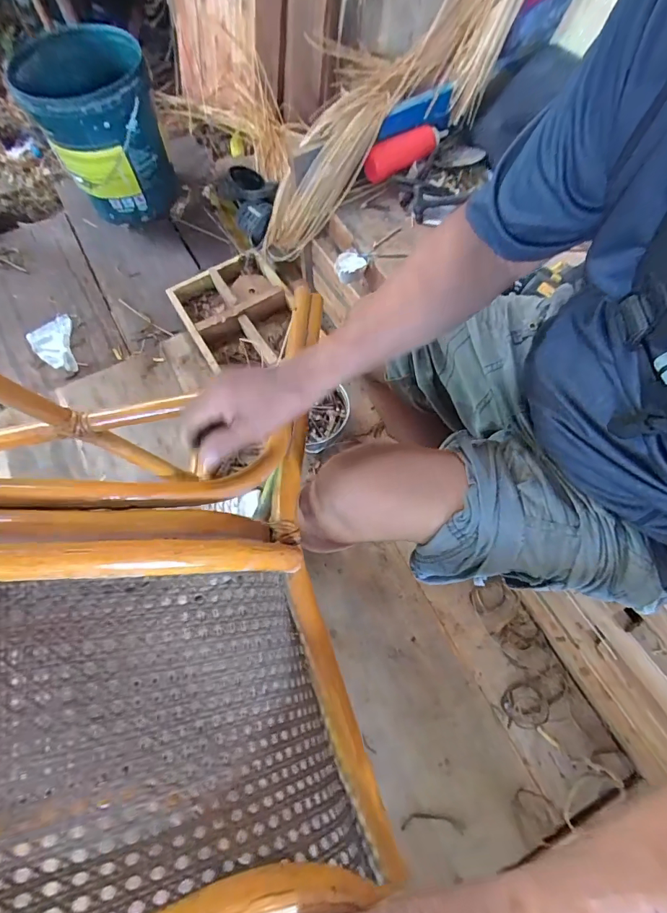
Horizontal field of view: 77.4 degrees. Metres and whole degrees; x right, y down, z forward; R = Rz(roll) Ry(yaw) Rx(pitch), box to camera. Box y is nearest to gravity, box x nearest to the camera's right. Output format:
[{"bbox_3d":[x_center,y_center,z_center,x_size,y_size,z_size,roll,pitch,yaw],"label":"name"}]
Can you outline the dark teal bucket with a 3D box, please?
[{"bbox_3d":[-0.581,-0.823,1.081,0.271,0.344,0.284,-1,70,1],"label":"dark teal bucket"}]

